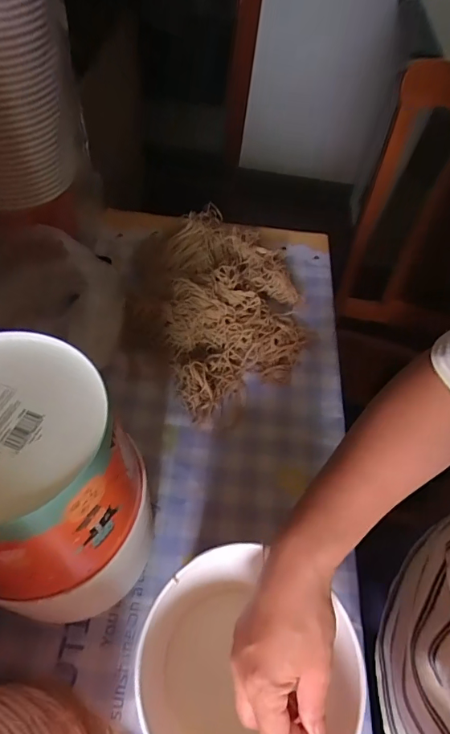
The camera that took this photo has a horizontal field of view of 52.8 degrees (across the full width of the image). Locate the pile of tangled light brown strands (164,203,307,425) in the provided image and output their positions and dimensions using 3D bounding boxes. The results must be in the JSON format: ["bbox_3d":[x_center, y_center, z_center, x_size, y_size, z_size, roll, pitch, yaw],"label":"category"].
[{"bbox_3d":[0.011,-0.096,0.654,0.207,0.077,0.345,-5,56,-8],"label":"pile of tangled light brown strands"}]

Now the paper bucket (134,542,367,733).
[{"bbox_3d":[0.009,0.256,0.375,0.142,0.139,0.162,-37,66,-26],"label":"paper bucket"}]

